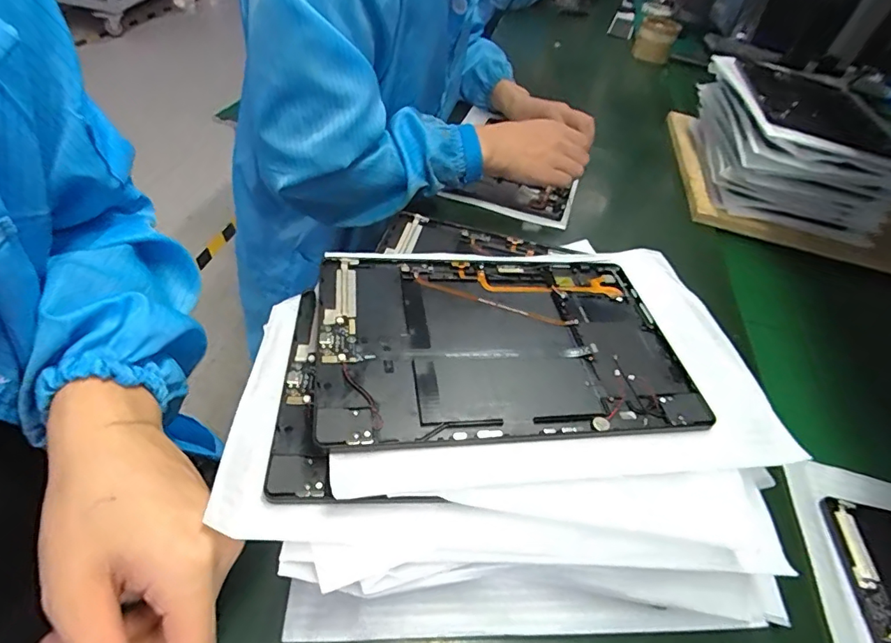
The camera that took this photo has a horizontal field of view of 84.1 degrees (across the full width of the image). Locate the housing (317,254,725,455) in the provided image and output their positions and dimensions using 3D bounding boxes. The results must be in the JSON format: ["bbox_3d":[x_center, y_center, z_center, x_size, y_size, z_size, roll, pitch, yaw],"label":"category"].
[{"bbox_3d":[0.037,0.010,0.326,0.230,0.007,0.156,0,45,-12],"label":"housing"}]

